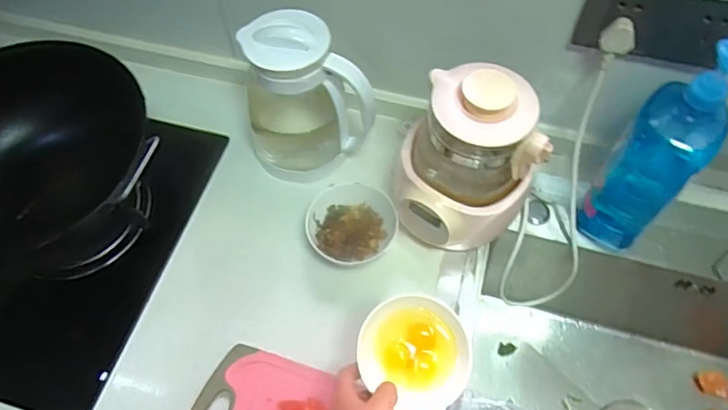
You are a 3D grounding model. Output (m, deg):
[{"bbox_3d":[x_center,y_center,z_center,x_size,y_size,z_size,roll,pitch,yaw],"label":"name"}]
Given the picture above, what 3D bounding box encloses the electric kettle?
[{"bbox_3d":[0.122,-0.043,0.640,0.160,0.218,0.141,4,60,3],"label":"electric kettle"}]

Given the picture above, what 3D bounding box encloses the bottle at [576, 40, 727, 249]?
[{"bbox_3d":[0.334,-0.056,0.605,0.091,0.285,0.097,35,66,19],"label":"bottle"}]

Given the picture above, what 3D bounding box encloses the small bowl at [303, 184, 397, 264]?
[{"bbox_3d":[-0.017,0.025,0.696,0.110,0.051,0.107,0,60,0],"label":"small bowl"}]

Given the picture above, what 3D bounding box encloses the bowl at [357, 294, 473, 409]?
[{"bbox_3d":[0.053,0.147,0.541,0.108,0.059,0.098,25,63,15],"label":"bowl"}]

